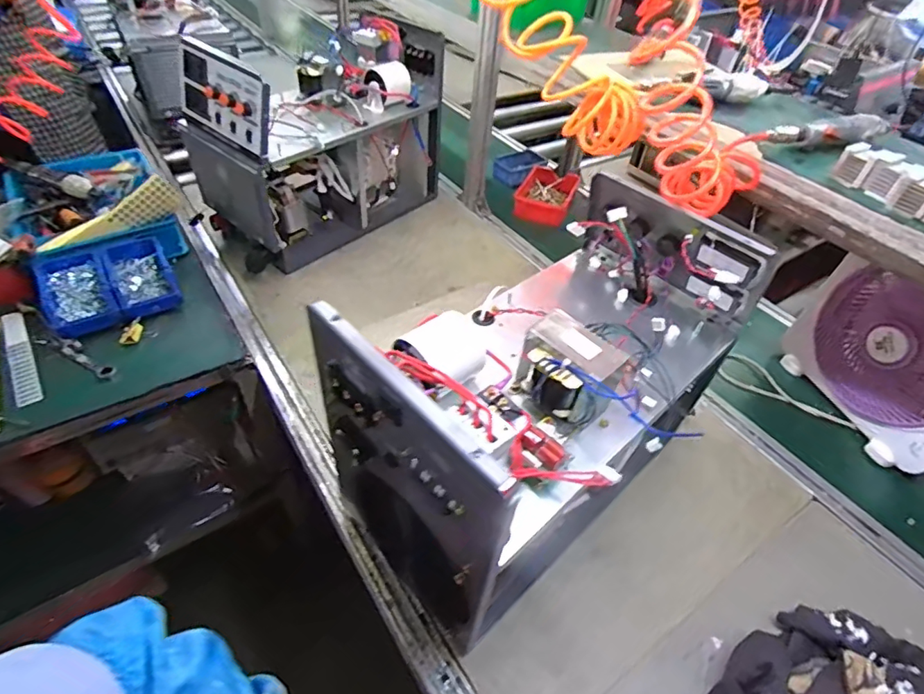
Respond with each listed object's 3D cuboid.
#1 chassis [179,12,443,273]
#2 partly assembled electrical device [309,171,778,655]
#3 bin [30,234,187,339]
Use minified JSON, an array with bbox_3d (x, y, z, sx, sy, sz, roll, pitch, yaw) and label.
[{"bbox_3d":[-0.300,-0.472,1.160,0.532,0.392,0.302,-31,56,-31],"label":"chassis"},{"bbox_3d":[0.112,0.053,0.663,0.259,0.374,0.509,37,53,27],"label":"partly assembled electrical device"},{"bbox_3d":[-0.660,-0.114,0.965,0.211,0.073,0.163,-26,54,-28],"label":"bin"}]

